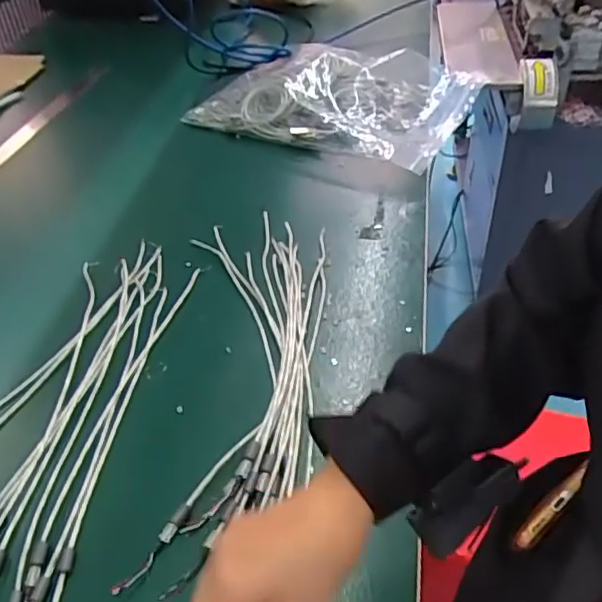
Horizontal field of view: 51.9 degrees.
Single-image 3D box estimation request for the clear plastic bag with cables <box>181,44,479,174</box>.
[{"bbox_3d":[0.064,-0.374,1.124,0.464,0.111,0.317,22,48,26],"label":"clear plastic bag with cables"}]

